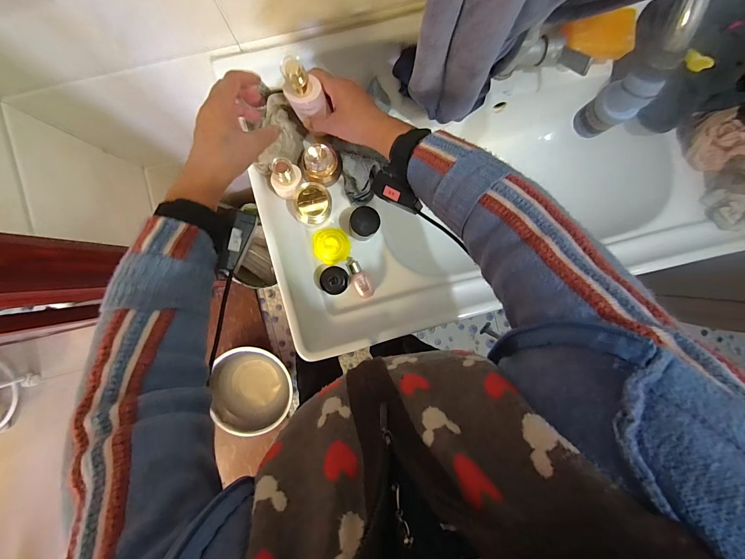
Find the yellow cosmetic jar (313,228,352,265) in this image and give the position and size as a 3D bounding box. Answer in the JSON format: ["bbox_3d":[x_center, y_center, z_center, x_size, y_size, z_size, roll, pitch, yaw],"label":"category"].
[{"bbox_3d":[-0.070,-0.058,0.564,0.062,0.034,0.060,0,92,-2],"label":"yellow cosmetic jar"}]

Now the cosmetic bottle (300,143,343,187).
[{"bbox_3d":[-0.081,-0.181,0.526,0.063,0.054,0.057,-22,93,-1],"label":"cosmetic bottle"}]

